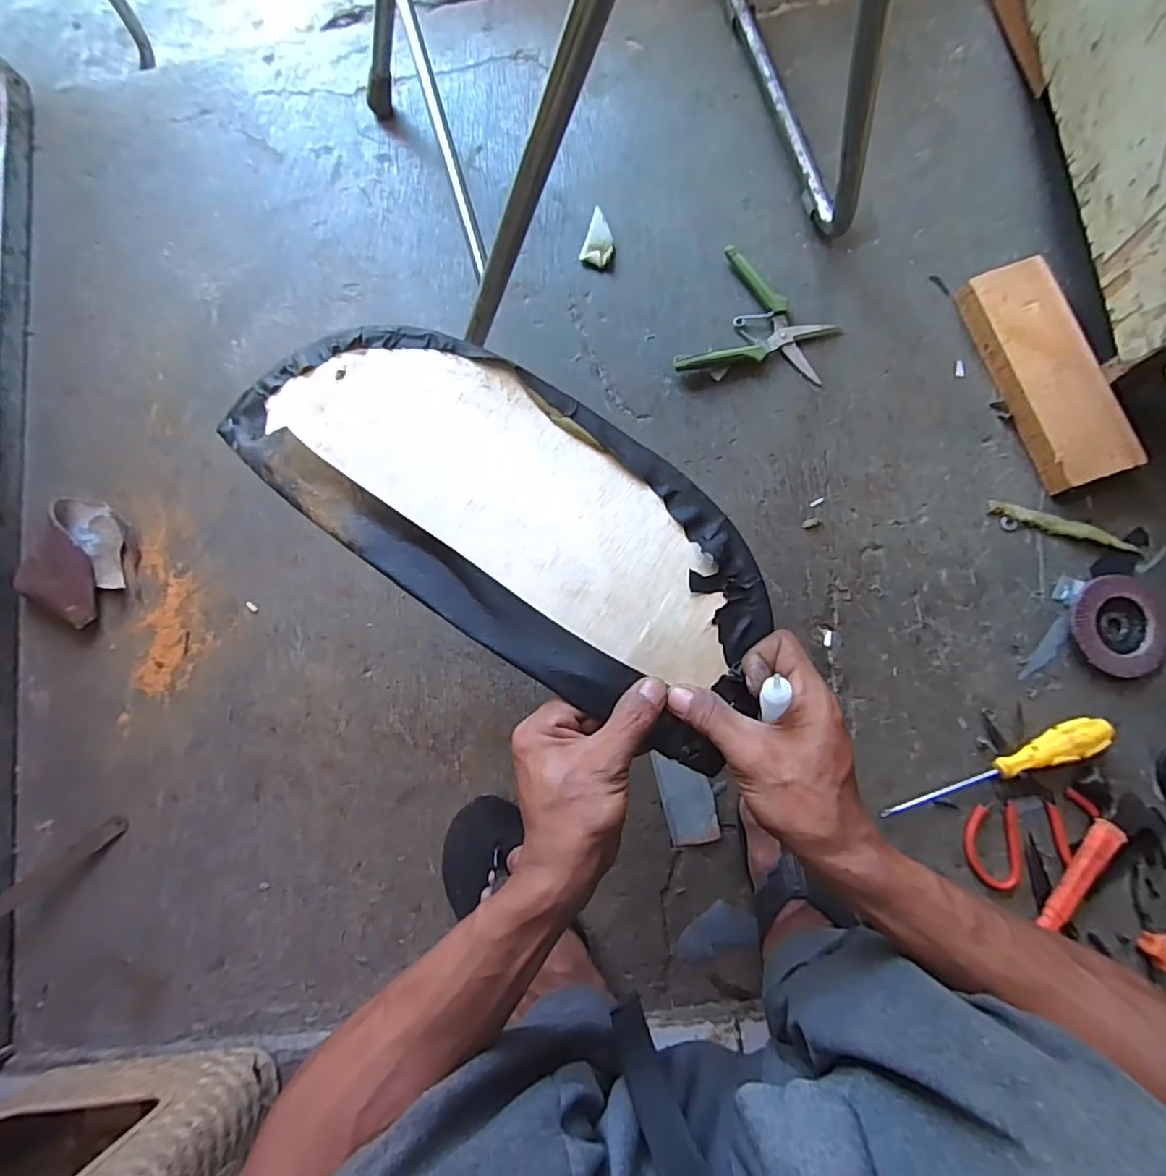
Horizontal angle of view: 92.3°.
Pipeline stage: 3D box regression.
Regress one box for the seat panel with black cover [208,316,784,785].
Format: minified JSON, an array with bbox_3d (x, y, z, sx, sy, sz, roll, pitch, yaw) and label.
[{"bbox_3d":[-0.052,-0.054,0.368,0.384,0.032,0.159,33,87,5],"label":"seat panel with black cover"}]

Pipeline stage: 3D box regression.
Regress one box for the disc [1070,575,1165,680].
[{"bbox_3d":[0.524,0.038,0.542,0.093,0.020,0.096,-1,82,5],"label":"disc"}]

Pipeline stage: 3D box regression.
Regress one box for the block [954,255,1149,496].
[{"bbox_3d":[0.474,-0.218,0.574,0.081,0.038,0.233,-20,81,3],"label":"block"}]

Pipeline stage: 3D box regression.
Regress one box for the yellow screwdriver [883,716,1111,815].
[{"bbox_3d":[0.398,0.180,0.536,0.217,0.027,0.028,-28,81,1],"label":"yellow screwdriver"}]

